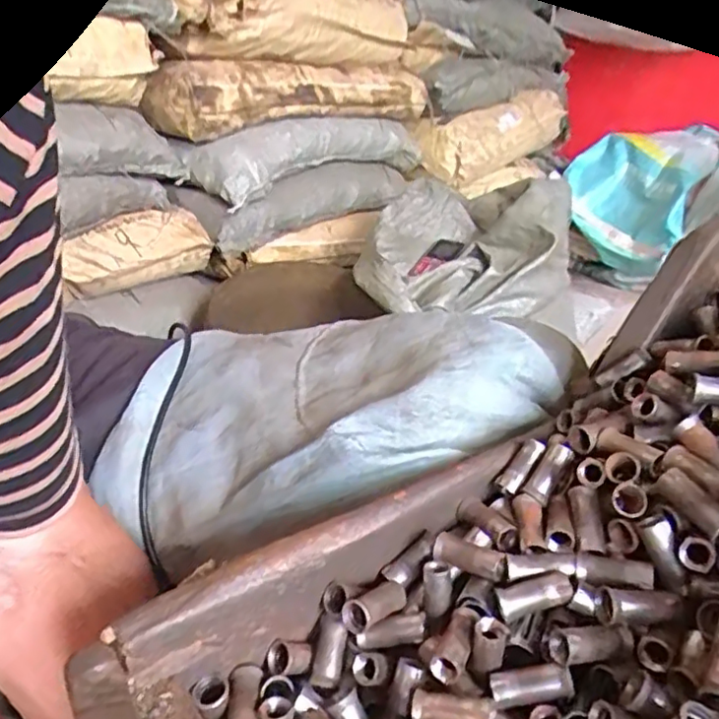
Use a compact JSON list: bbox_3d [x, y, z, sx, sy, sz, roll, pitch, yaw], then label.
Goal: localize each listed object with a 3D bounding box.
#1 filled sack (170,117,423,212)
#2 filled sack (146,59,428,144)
[{"bbox_3d":[-0.057,-0.368,1.081,0.515,0.116,0.101,-23,35,-33],"label":"filled sack"},{"bbox_3d":[-0.097,-0.445,1.029,0.504,0.117,0.100,-23,35,-33],"label":"filled sack"}]

